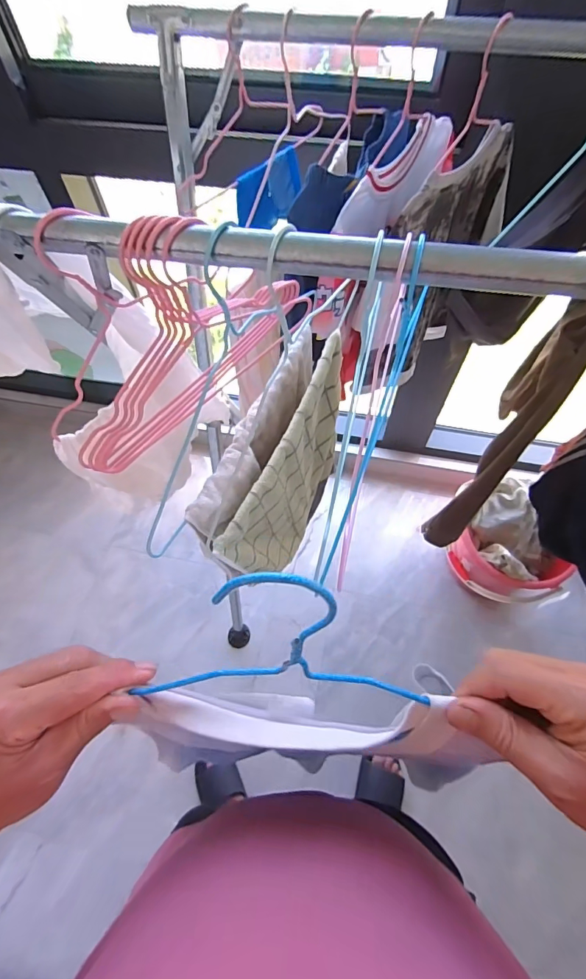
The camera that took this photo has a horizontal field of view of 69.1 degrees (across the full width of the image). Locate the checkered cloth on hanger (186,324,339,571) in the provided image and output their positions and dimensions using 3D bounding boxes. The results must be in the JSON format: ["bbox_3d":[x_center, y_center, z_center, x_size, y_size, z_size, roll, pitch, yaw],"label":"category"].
[{"bbox_3d":[-0.020,-0.016,0.581,0.082,0.230,0.299,21,65,12],"label":"checkered cloth on hanger"}]

